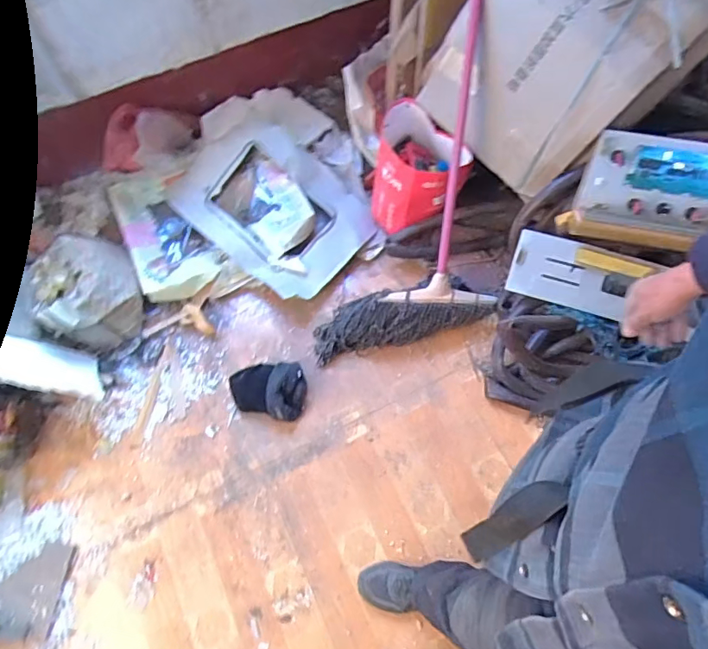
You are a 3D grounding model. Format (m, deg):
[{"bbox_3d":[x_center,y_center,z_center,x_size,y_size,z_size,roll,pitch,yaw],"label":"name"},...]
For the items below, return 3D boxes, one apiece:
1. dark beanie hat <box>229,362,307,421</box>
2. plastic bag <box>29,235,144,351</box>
[{"bbox_3d":[-0.237,0.178,1.392,0.206,0.079,0.152,12,66,6],"label":"dark beanie hat"},{"bbox_3d":[-0.759,-0.101,1.407,0.282,0.198,0.301,-34,70,-14],"label":"plastic bag"}]

